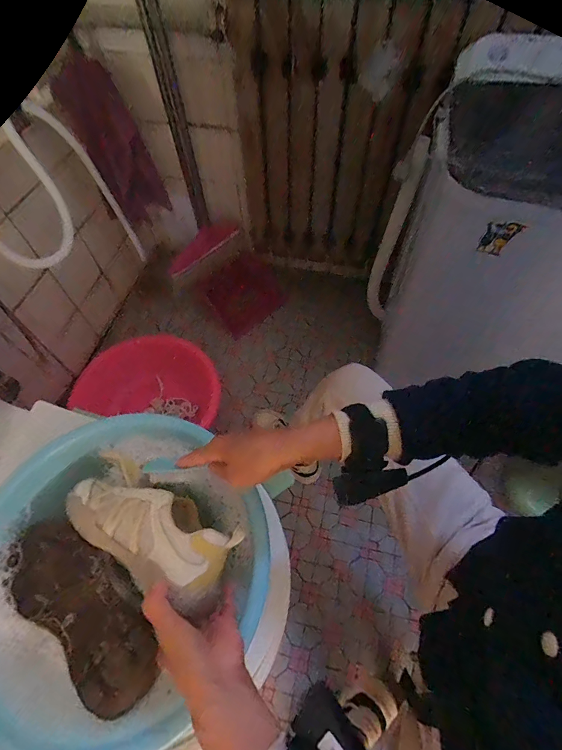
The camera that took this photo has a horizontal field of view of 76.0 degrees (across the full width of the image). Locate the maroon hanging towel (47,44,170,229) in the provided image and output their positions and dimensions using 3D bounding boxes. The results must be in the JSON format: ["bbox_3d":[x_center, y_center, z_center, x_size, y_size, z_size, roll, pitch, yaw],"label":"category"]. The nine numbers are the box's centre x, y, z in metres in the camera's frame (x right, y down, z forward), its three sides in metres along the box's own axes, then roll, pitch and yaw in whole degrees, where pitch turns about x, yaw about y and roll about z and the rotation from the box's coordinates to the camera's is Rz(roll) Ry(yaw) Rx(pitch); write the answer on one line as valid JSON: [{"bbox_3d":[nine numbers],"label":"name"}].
[{"bbox_3d":[-0.393,-0.530,0.873,0.174,0.325,0.071,-10,61,-5],"label":"maroon hanging towel"}]

